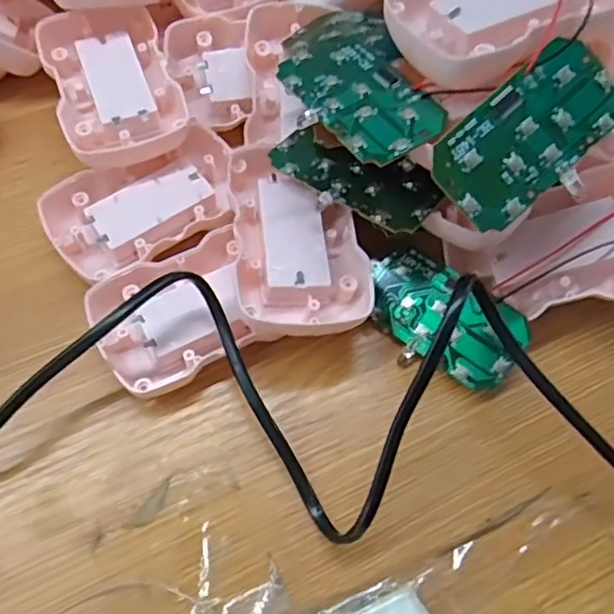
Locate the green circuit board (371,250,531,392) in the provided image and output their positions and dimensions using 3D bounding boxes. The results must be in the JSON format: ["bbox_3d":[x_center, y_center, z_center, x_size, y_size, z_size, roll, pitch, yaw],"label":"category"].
[{"bbox_3d":[0.057,0.004,0.275,0.069,0.004,0.037,36,89,19],"label":"green circuit board"}]

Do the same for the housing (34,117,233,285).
[{"bbox_3d":[-0.071,-0.044,0.293,0.084,0.017,0.055,-27,68,-16],"label":"housing"}]

